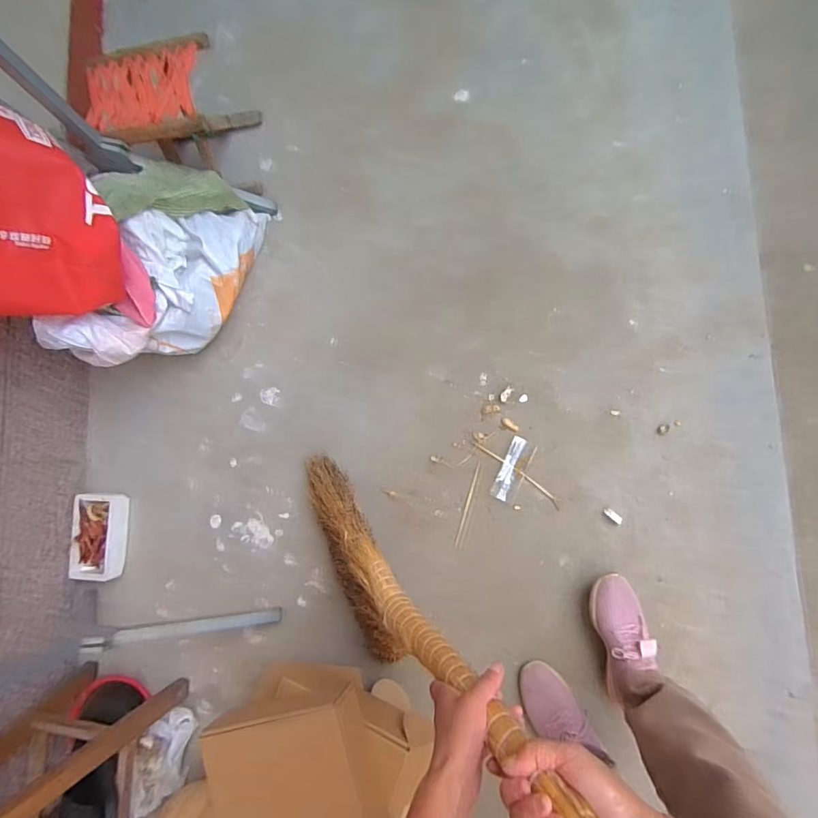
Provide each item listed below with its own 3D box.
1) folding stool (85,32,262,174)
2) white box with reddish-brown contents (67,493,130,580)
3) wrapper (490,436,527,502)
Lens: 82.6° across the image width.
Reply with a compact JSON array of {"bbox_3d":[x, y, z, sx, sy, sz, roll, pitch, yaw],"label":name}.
[{"bbox_3d":[-0.514,-0.639,1.061,0.270,0.248,0.212,-13,82,12],"label":"folding stool"},{"bbox_3d":[-0.749,0.309,1.124,0.113,0.048,0.210,2,86,12],"label":"white box with reddish-brown contents"},{"bbox_3d":[0.201,0.119,0.943,0.032,0.016,0.129,20,89,14],"label":"wrapper"}]

